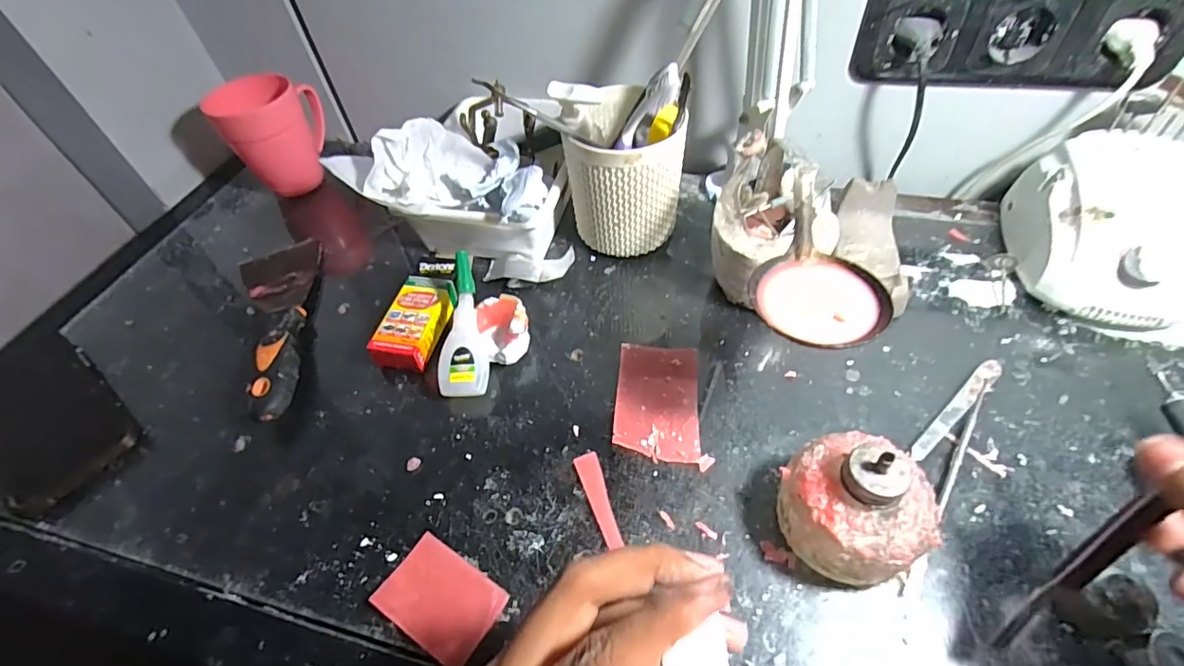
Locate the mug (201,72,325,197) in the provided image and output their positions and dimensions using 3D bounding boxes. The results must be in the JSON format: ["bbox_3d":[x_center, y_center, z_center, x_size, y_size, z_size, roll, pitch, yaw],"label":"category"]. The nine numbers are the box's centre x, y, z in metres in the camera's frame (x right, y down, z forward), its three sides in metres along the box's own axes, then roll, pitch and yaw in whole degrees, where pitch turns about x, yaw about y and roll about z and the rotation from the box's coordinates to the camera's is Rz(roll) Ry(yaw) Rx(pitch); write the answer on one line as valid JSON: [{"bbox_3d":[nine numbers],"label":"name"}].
[{"bbox_3d":[-0.317,-0.202,0.549,0.094,0.107,0.087,-27,54,-16],"label":"mug"}]

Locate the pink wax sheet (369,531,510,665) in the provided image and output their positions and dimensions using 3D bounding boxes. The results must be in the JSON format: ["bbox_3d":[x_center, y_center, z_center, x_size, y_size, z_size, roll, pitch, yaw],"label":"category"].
[{"bbox_3d":[-0.086,0.150,0.303,0.066,0.004,0.046,26,58,23],"label":"pink wax sheet"}]

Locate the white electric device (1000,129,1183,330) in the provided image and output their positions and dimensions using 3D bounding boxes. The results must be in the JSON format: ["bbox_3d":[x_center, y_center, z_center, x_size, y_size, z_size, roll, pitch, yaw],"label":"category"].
[{"bbox_3d":[0.393,-0.077,0.401,0.111,0.083,0.140,14,54,15],"label":"white electric device"}]

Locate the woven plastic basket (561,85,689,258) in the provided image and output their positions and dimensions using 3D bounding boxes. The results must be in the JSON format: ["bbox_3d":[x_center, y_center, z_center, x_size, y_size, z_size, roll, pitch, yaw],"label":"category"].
[{"bbox_3d":[0.020,-0.138,0.453,0.086,0.127,0.102,-23,54,-13],"label":"woven plastic basket"}]

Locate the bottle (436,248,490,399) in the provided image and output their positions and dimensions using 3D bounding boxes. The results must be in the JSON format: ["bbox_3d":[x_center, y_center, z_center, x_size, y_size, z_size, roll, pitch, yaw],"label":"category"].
[{"bbox_3d":[-0.093,-0.007,0.391,0.033,0.017,0.105,-2,77,3],"label":"bottle"}]

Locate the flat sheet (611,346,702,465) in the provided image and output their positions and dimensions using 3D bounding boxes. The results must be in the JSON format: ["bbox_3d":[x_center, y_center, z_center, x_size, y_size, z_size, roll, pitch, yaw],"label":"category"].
[{"bbox_3d":[0.045,0.047,0.373,0.056,0.007,0.086,2,52,7],"label":"flat sheet"}]

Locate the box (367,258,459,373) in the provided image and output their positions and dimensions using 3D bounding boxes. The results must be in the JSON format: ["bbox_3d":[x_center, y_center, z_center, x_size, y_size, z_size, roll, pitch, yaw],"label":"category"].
[{"bbox_3d":[-0.135,-0.015,0.432,0.044,0.028,0.098,9,53,12],"label":"box"}]

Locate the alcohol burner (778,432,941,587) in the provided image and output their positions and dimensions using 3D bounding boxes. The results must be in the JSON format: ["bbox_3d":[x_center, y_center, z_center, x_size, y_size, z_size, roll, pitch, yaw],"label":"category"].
[{"bbox_3d":[0.141,0.090,0.287,0.071,0.072,0.066,28,59,24],"label":"alcohol burner"}]

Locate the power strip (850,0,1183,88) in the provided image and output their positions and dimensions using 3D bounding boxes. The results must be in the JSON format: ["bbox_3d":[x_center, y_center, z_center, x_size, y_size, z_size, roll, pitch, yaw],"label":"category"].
[{"bbox_3d":[0.320,-0.227,0.402,0.216,0.081,0.033,7,53,10],"label":"power strip"}]

